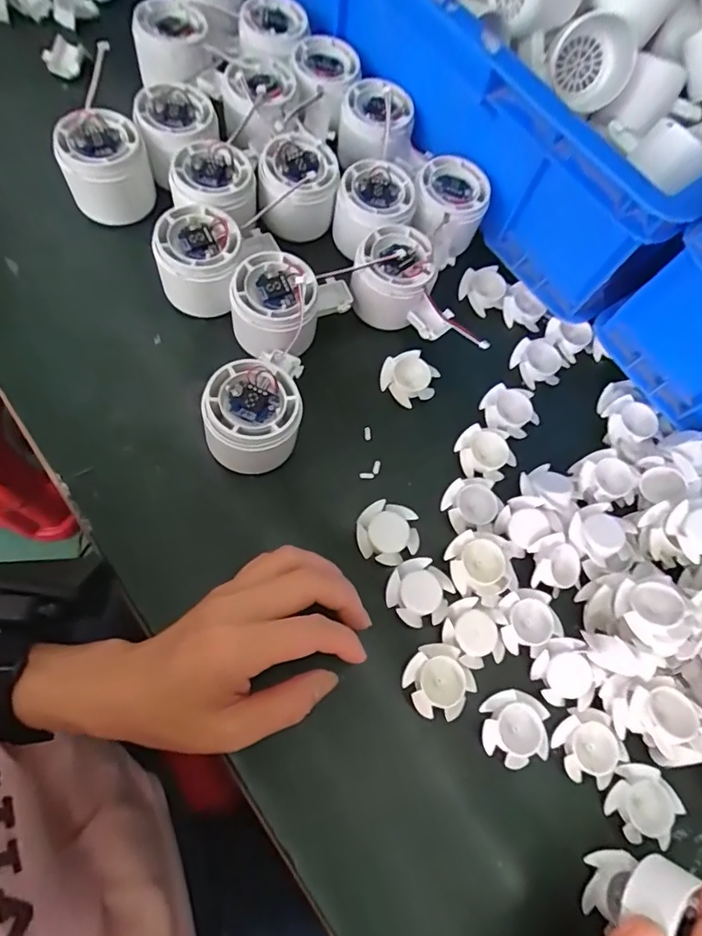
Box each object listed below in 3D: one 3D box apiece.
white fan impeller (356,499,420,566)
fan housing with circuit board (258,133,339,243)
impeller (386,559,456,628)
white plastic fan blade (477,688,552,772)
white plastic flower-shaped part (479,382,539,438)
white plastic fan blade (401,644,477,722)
[{"bbox_3d":[0.024,0.043,0.334,0.041,0.011,0.039,3,71,-7],"label":"white fan impeller"},{"bbox_3d":[-0.043,-0.212,0.389,0.064,0.056,0.069,-4,71,-10],"label":"fan housing with circuit board"},{"bbox_3d":[0.043,0.079,0.322,0.039,0.009,0.039,3,71,-7],"label":"impeller"},{"bbox_3d":[0.097,0.155,0.303,0.037,0.013,0.040,3,71,-7],"label":"white plastic fan blade"},{"bbox_3d":[0.117,-0.041,0.376,0.038,0.013,0.039,-10,73,-11],"label":"white plastic flower-shaped part"},{"bbox_3d":[0.052,0.129,0.307,0.038,0.016,0.040,3,71,-7],"label":"white plastic fan blade"}]

